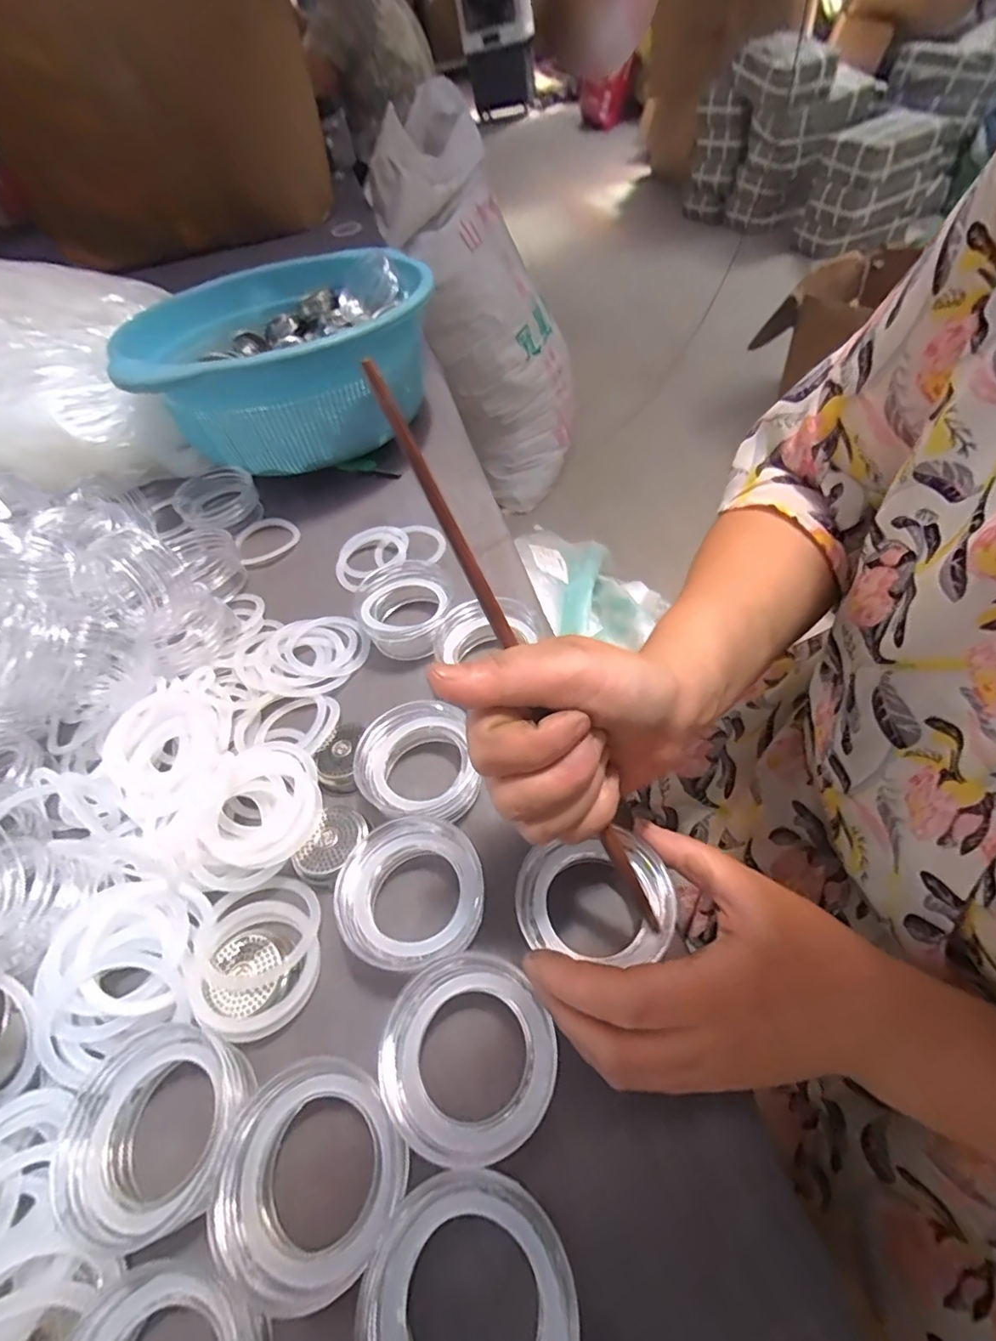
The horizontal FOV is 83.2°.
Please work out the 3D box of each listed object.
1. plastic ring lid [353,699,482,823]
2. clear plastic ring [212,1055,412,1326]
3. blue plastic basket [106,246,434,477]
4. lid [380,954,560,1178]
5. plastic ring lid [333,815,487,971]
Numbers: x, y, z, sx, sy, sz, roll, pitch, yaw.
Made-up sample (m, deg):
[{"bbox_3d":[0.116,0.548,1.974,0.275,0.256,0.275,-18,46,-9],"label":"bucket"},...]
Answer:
[{"bbox_3d":[-0.047,0.053,0.317,0.064,0.031,0.063,-5,53,6],"label":"plastic ring lid"},{"bbox_3d":[-0.071,0.193,0.217,0.069,0.021,0.068,-5,53,6],"label":"clear plastic ring"},{"bbox_3d":[-0.194,-0.295,0.540,0.269,0.122,0.275,-25,53,-9],"label":"blue plastic basket"},{"bbox_3d":[-0.012,0.159,0.233,0.069,0.027,0.068,-5,53,6],"label":"lid"},{"bbox_3d":[-0.042,0.110,0.278,0.069,0.022,0.071,-5,53,6],"label":"plastic ring lid"}]

